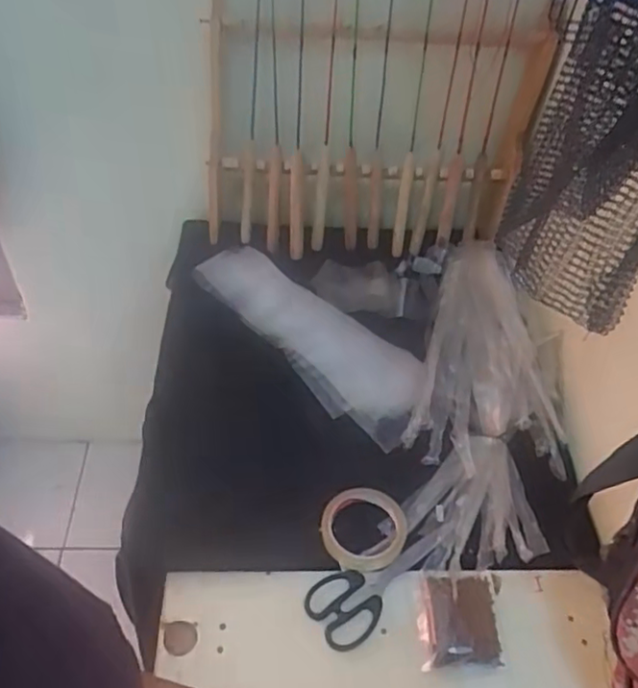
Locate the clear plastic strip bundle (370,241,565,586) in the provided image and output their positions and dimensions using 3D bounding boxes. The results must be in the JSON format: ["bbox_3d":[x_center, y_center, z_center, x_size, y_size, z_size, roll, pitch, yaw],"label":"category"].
[{"bbox_3d":[0.228,0.056,0.847,0.188,0.076,0.507,14,49,7],"label":"clear plastic strip bundle"}]

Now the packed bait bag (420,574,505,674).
[{"bbox_3d":[0.147,0.291,0.675,0.081,0.022,0.093,2,48,-4],"label":"packed bait bag"}]

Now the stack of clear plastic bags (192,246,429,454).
[{"bbox_3d":[-0.012,-0.014,0.922,0.388,0.049,0.138,34,54,23],"label":"stack of clear plastic bags"}]

